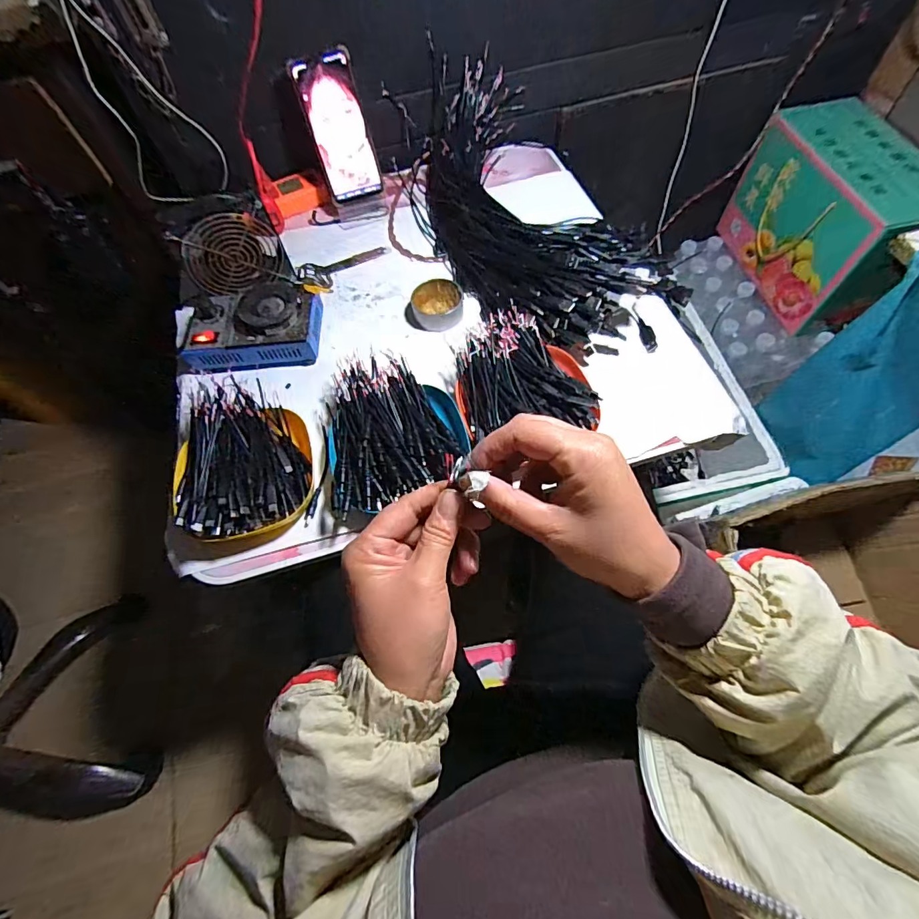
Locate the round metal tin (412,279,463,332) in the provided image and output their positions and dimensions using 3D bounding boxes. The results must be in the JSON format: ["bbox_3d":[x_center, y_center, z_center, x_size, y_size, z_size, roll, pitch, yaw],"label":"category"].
[{"bbox_3d":[-0.027,-0.196,0.583,0.063,0.023,0.063,-3,64,2],"label":"round metal tin"}]

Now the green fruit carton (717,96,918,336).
[{"bbox_3d":[0.685,-0.439,0.846,0.171,0.240,0.336,-14,64,-3],"label":"green fruit carton"}]

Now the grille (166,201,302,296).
[{"bbox_3d":[-0.277,-0.252,0.571,0.111,0.104,0.023,-36,49,-18],"label":"grille"}]

